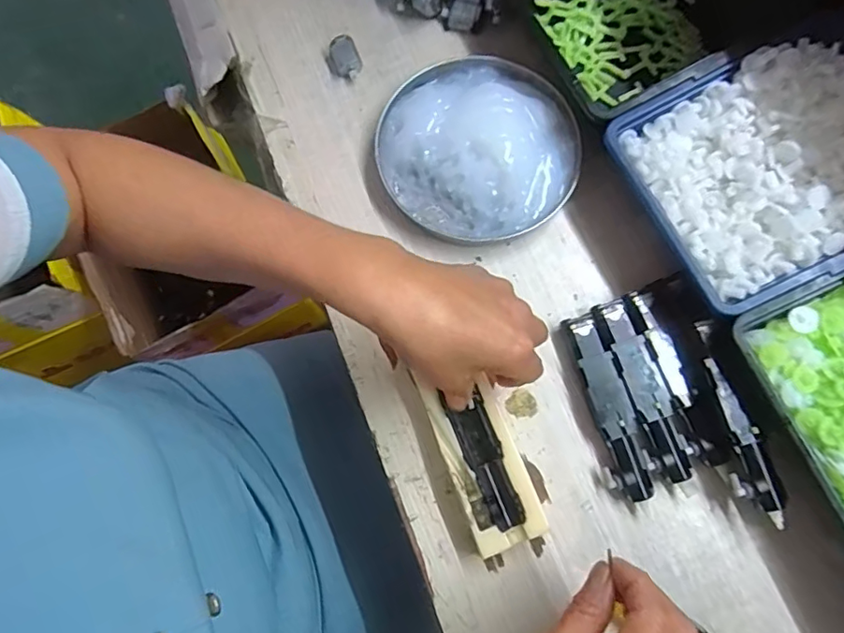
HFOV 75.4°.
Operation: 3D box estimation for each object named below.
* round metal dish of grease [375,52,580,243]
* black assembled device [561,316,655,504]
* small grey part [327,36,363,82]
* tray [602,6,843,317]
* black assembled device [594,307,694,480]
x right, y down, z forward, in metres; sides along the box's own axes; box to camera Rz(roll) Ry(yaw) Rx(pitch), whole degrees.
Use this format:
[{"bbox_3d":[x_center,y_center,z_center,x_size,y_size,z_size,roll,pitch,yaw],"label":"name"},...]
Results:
[{"bbox_3d":[0.043,-0.129,0.398,0.139,0.029,0.143,0,77,1],"label":"round metal dish of grease"},{"bbox_3d":[0.120,0.058,0.355,0.026,0.019,0.117,-13,77,-2],"label":"black assembled device"},{"bbox_3d":[-0.061,-0.201,0.425,0.025,0.018,0.028,-15,77,-2],"label":"small grey part"},{"bbox_3d":[0.222,-0.093,0.347,0.157,0.046,0.141,-28,75,11],"label":"tray"},{"bbox_3d":[0.143,0.048,0.357,0.026,0.019,0.117,-16,77,-2],"label":"black assembled device"}]

